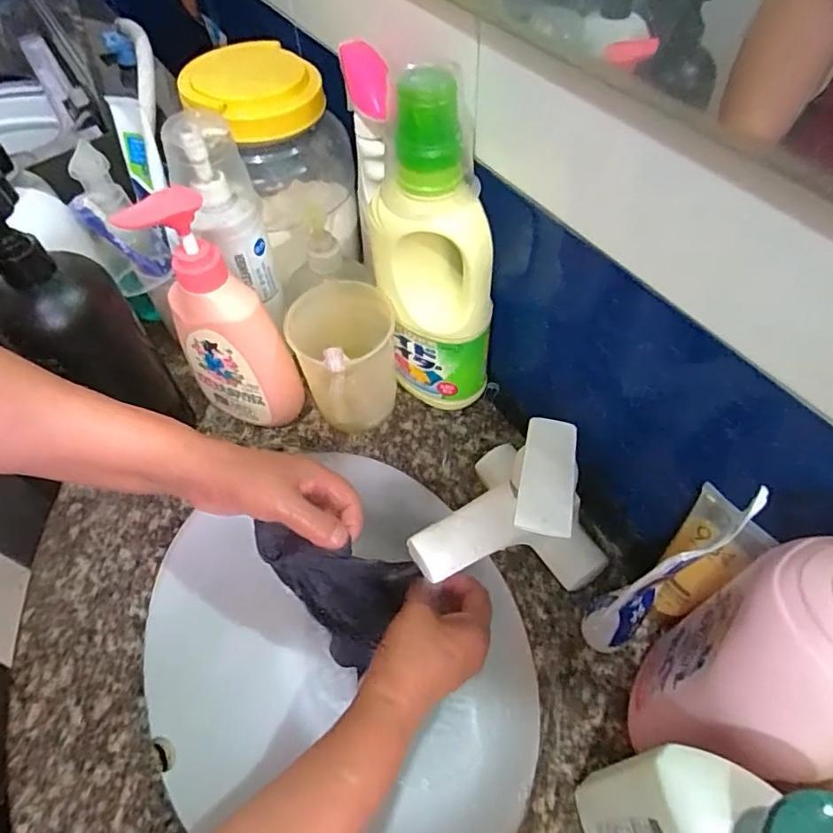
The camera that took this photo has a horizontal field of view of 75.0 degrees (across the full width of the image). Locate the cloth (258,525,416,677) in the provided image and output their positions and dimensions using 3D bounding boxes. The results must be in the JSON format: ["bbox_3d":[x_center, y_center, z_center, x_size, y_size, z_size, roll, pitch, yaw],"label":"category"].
[{"bbox_3d":[-0.067,0.157,0.453,0.118,0.141,0.061,6,54,6],"label":"cloth"}]

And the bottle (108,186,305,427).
[{"bbox_3d":[-0.155,-0.069,0.442,0.093,0.221,0.045,14,56,12],"label":"bottle"}]

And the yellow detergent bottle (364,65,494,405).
[{"bbox_3d":[0.013,-0.108,0.432,0.088,0.279,0.070,-11,54,-5],"label":"yellow detergent bottle"}]

